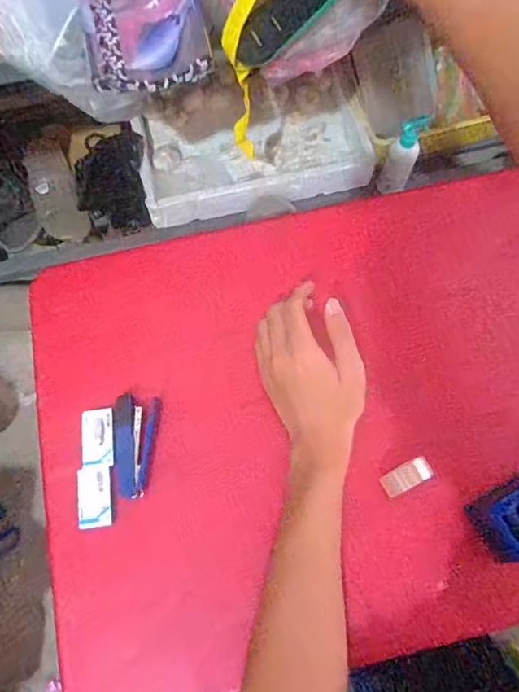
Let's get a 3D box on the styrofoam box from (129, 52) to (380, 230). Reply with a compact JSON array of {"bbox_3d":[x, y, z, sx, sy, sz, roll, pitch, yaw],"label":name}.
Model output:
[{"bbox_3d":[-0.022,-0.414,0.972,0.437,0.058,0.310,-13,71,-3],"label":"styrofoam box"}]

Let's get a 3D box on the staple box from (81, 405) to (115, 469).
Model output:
[{"bbox_3d":[-0.154,0.087,0.461,0.027,0.008,0.055,-8,71,-2],"label":"staple box"}]

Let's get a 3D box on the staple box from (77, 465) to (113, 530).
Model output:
[{"bbox_3d":[-0.152,0.140,0.448,0.031,0.008,0.054,-9,71,-2],"label":"staple box"}]

